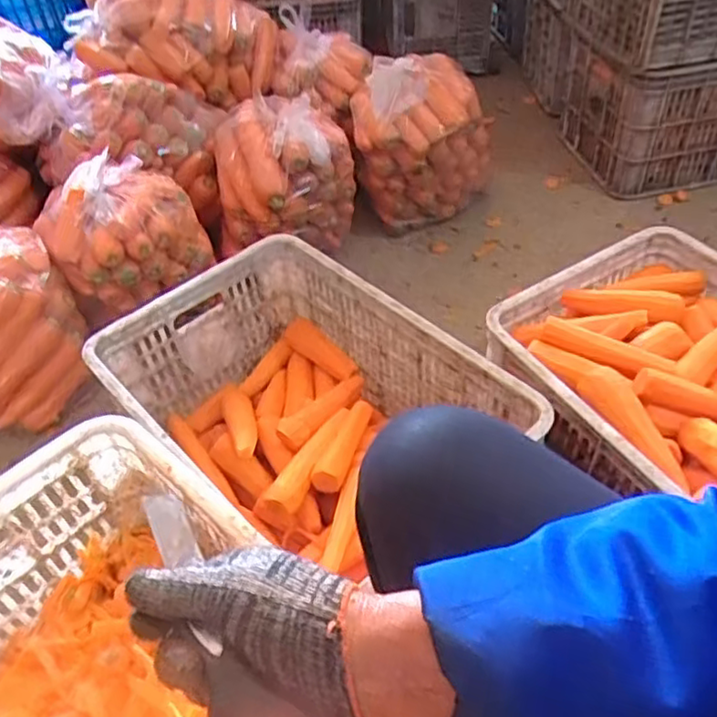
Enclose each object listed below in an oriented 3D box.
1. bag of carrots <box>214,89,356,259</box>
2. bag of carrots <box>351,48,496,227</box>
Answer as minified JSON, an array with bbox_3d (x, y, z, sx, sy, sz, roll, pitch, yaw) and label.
[{"bbox_3d":[-0.149,-0.357,1.323,0.270,0.254,0.218,-6,47,-1],"label":"bag of carrots"},{"bbox_3d":[0.134,-0.436,1.392,0.280,0.311,0.204,-2,47,3],"label":"bag of carrots"}]

